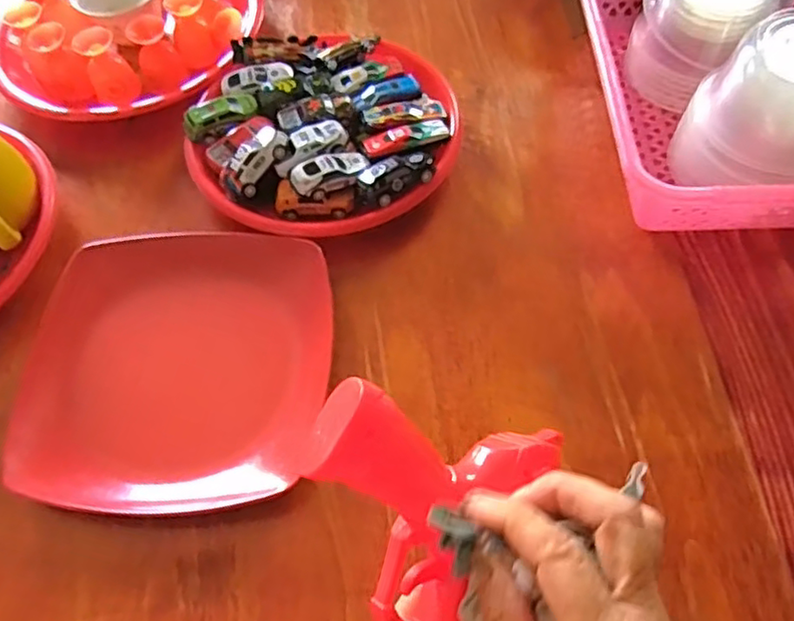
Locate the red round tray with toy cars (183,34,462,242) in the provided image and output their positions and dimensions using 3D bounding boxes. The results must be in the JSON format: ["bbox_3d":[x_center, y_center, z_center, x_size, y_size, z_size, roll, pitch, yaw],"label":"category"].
[{"bbox_3d":[-0.061,-0.151,0.540,0.211,0.047,0.204,-1,59,2],"label":"red round tray with toy cars"}]

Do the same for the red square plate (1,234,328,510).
[{"bbox_3d":[-0.151,0.037,0.448,0.201,0.030,0.202,3,60,5],"label":"red square plate"}]

